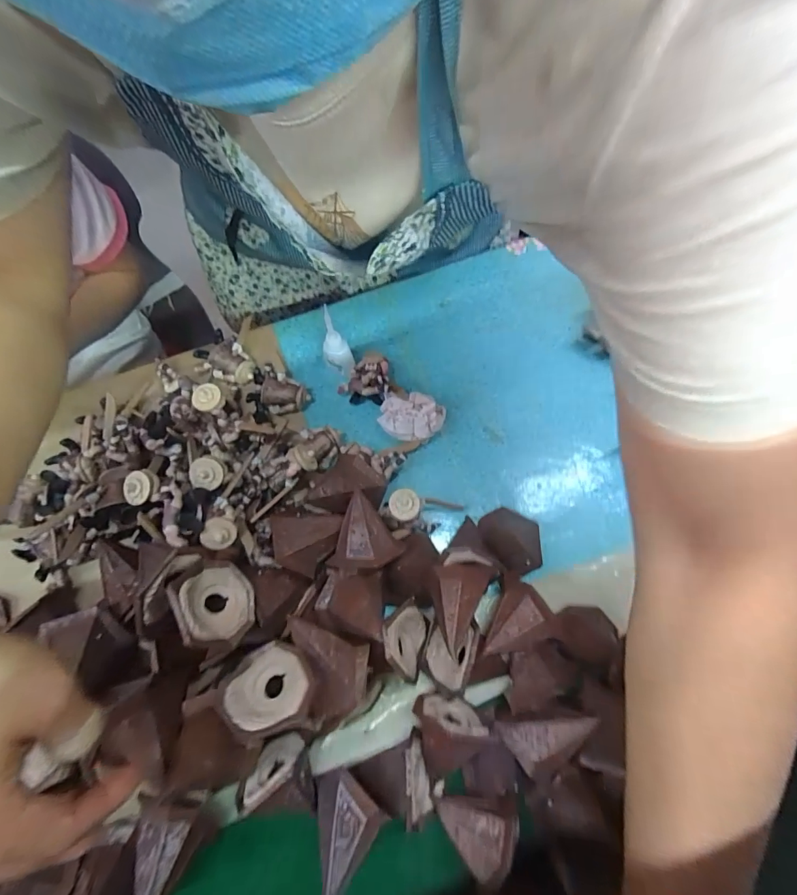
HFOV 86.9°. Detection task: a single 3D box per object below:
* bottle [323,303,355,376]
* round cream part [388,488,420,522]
[{"bbox_3d":[-0.063,-0.102,0.423,0.028,0.100,0.033,-17,72,-7],"label":"bottle"},{"bbox_3d":[0.005,0.050,0.368,0.026,0.010,0.026,0,71,-1],"label":"round cream part"}]

